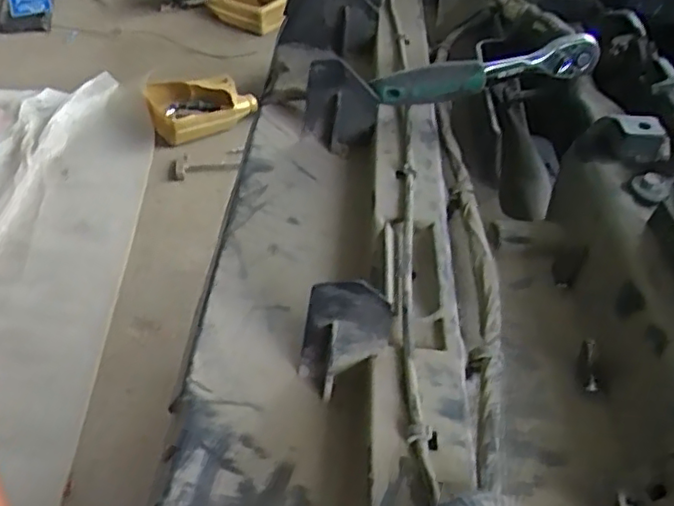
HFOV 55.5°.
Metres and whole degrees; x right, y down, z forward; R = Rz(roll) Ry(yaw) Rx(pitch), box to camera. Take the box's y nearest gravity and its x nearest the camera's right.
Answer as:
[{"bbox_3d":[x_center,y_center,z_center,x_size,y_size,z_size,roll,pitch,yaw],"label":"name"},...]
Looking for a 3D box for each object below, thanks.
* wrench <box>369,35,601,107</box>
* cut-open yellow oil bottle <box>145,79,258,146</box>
[{"bbox_3d":[0.095,-0.113,0.401,0.147,0.027,0.020,-13,46,-17],"label":"wrench"},{"bbox_3d":[-0.393,-0.424,1.880,0.298,0.099,0.241,-12,46,-16],"label":"cut-open yellow oil bottle"}]

